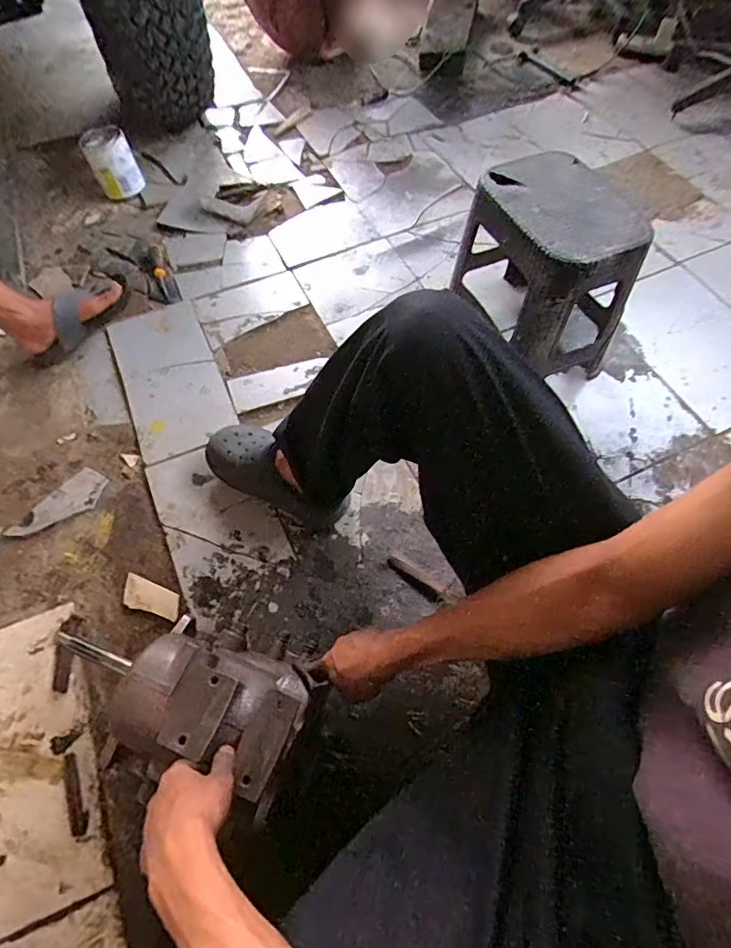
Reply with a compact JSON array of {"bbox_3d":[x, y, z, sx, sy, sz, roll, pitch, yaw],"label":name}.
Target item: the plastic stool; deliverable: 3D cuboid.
[{"bbox_3d":[0.325,-0.377,0.935,0.256,0.270,0.291,-18,64,-9],"label":"plastic stool"}]

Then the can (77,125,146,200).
[{"bbox_3d":[-0.652,-0.804,1.299,0.104,0.142,0.104,0,62,0],"label":"can"}]

